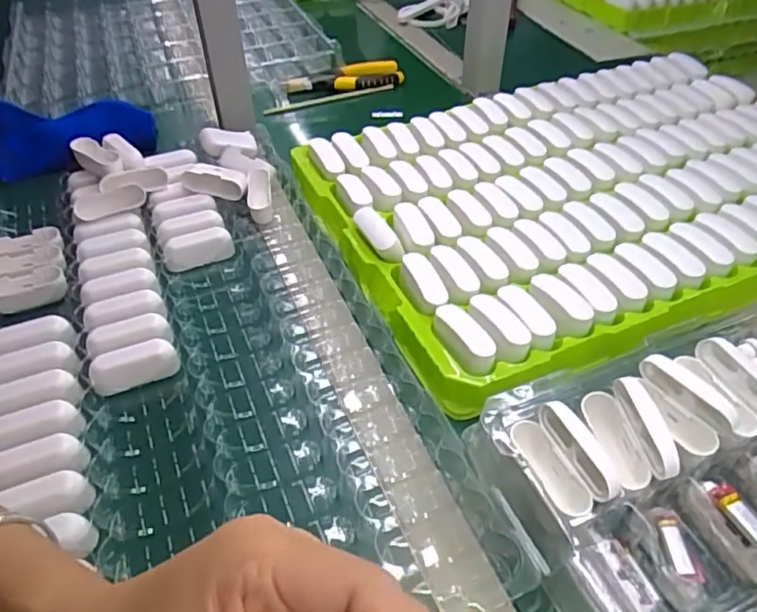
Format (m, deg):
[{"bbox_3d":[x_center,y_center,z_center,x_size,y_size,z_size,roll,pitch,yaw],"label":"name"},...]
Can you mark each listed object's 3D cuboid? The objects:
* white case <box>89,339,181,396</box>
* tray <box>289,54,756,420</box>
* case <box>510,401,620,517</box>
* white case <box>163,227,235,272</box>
[{"bbox_3d":[-0.192,0.048,0.465,0.064,0.024,0.022,-13,45,-13],"label":"white case"},{"bbox_3d":[0.234,-0.131,0.616,0.571,0.034,0.403,-18,46,-14],"label":"tray"},{"bbox_3d":[0.112,0.096,0.358,0.033,0.041,0.063,-15,46,-15],"label":"case"},{"bbox_3d":[-0.172,-0.053,0.567,0.064,0.026,0.025,-18,46,-17],"label":"white case"}]

